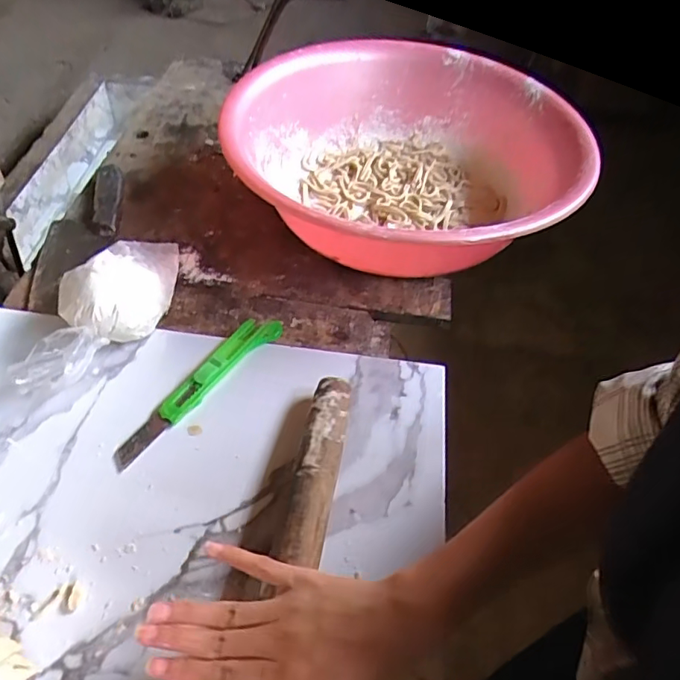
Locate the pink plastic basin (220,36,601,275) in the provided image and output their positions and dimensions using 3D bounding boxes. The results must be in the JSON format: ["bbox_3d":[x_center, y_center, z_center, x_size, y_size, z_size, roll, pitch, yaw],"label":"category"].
[{"bbox_3d":[0.074,-0.228,0.665,0.422,0.122,0.419,3,52,-3],"label":"pink plastic basin"}]

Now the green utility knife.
[{"bbox_3d":[-0.123,0.040,0.495,0.034,0.014,0.194,29,55,17],"label":"green utility knife"}]

